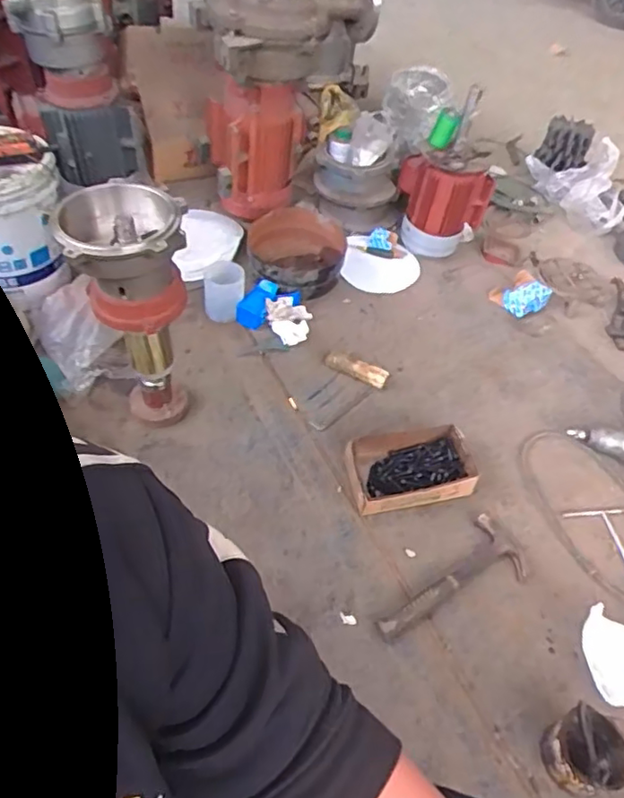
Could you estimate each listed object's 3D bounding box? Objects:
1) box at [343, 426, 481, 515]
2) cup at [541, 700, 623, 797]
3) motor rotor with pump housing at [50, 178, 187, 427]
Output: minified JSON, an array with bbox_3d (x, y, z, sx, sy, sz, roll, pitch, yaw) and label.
[{"bbox_3d":[0.188,0.133,1.188,0.247,0.066,0.151,-9,50,-13],"label":"box"},{"bbox_3d":[0.390,0.514,0.869,0.089,0.087,0.104,-22,54,-22],"label":"cup"},{"bbox_3d":[-0.314,-0.144,1.090,0.177,0.422,0.182,-16,52,-18],"label":"motor rotor with pump housing"}]

